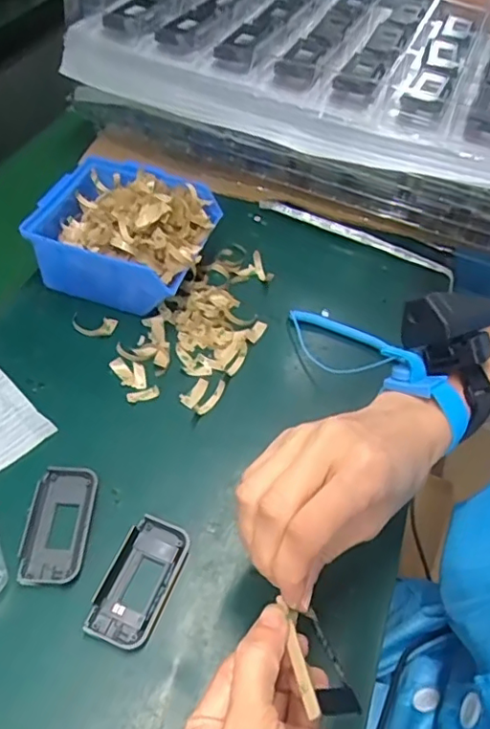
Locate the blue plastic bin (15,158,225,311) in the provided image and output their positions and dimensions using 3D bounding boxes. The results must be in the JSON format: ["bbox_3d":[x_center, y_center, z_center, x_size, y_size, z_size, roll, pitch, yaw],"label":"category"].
[{"bbox_3d":[-0.102,-0.112,0.504,0.137,0.069,0.127,16,50,8],"label":"blue plastic bin"}]

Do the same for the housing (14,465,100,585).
[{"bbox_3d":[-0.119,0.101,0.365,0.039,0.006,0.077,4,49,-2],"label":"housing"}]

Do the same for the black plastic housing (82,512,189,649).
[{"bbox_3d":[-0.063,0.131,0.348,0.040,0.010,0.075,20,50,11],"label":"black plastic housing"}]

